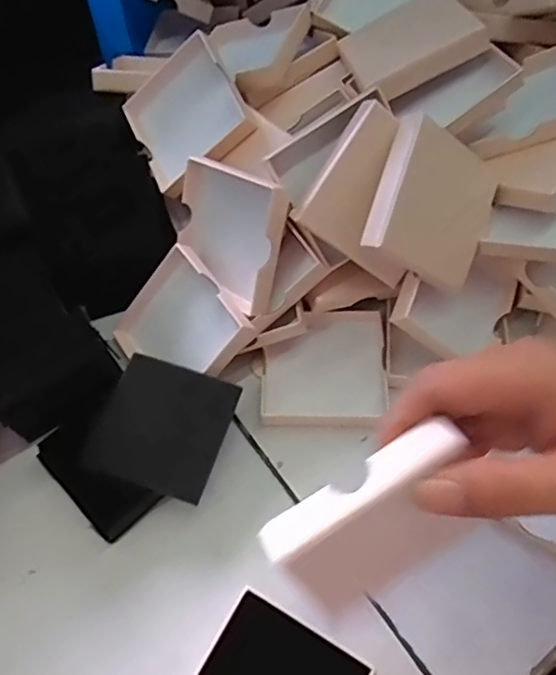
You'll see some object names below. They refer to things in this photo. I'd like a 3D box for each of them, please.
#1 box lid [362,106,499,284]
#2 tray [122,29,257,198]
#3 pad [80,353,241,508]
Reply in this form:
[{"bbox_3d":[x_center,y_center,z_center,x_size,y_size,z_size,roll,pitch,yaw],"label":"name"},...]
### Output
[{"bbox_3d":[0.091,-0.076,0.340,0.017,0.082,0.076,26,95,55],"label":"box lid"},{"bbox_3d":[-0.062,-0.150,0.398,0.080,0.019,0.085,-33,79,25],"label":"tray"},{"bbox_3d":[-0.066,0.049,0.332,0.070,0.015,0.070,21,63,1],"label":"pad"}]

